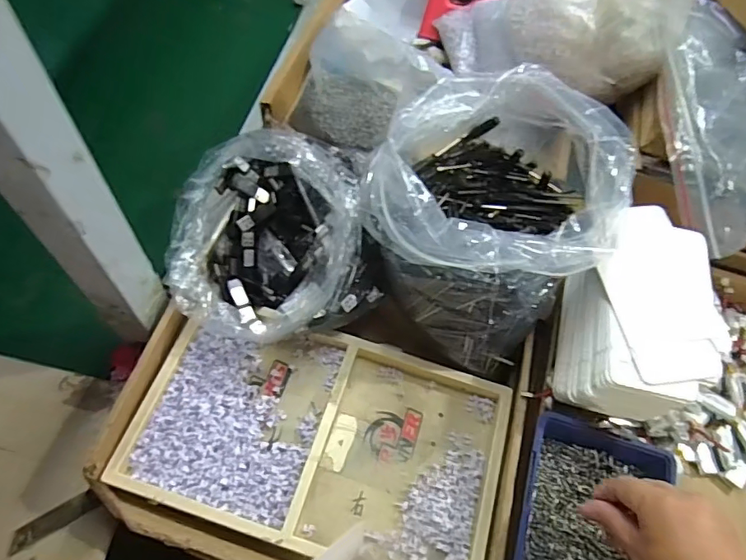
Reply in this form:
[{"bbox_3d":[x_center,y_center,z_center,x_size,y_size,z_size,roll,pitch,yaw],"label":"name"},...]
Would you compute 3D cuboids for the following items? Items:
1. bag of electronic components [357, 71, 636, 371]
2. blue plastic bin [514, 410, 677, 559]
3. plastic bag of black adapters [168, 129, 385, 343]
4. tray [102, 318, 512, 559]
[{"bbox_3d":[0.107,-0.059,0.478,0.195,0.171,0.199,33,66,14],"label":"bag of electronic components"},{"bbox_3d":[0.183,0.196,0.433,0.116,0.031,0.142,17,63,6],"label":"blue plastic bin"},{"bbox_3d":[-0.099,-0.046,0.513,0.194,0.117,0.194,-10,63,-8],"label":"plastic bag of black adapters"},{"bbox_3d":[-0.045,0.139,0.471,0.318,0.029,0.188,16,63,6],"label":"tray"}]

